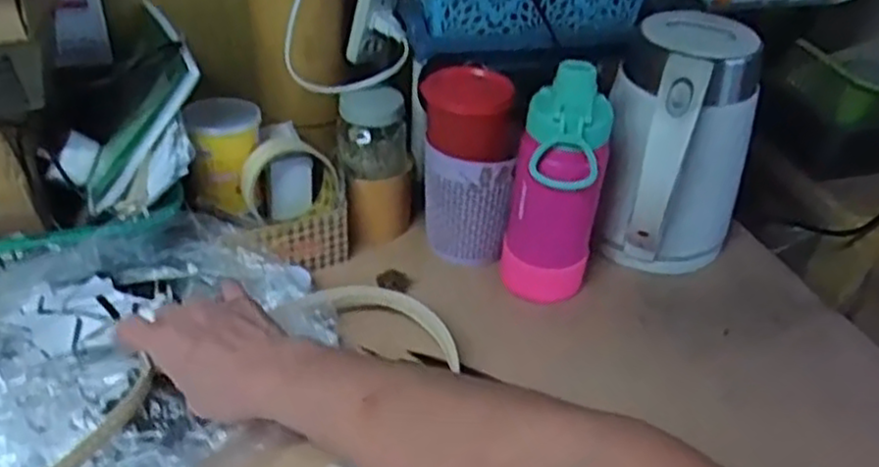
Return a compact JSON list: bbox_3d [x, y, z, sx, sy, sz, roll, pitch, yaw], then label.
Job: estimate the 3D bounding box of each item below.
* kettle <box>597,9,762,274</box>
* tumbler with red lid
[{"bbox_3d":[0.207,-0.066,0.664,0.132,0.211,0.148,22,40,21],"label":"kettle"},{"bbox_3d":[0.026,-0.060,0.662,0.082,0.158,0.074,3,37,-3],"label":"tumbler with red lid"}]

